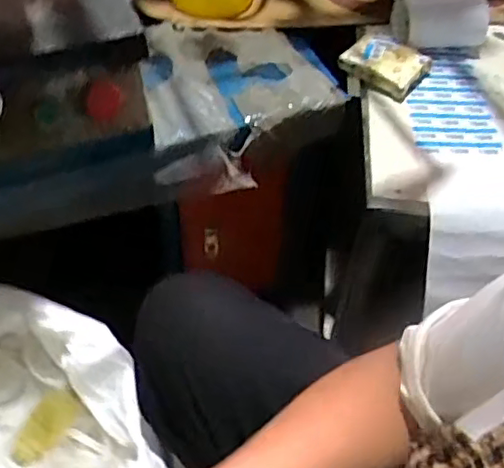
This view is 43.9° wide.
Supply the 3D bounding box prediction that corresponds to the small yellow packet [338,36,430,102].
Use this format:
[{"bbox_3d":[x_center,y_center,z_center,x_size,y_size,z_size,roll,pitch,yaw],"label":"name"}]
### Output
[{"bbox_3d":[0.178,-0.227,0.824,0.099,0.033,0.086,30,55,19],"label":"small yellow packet"}]

